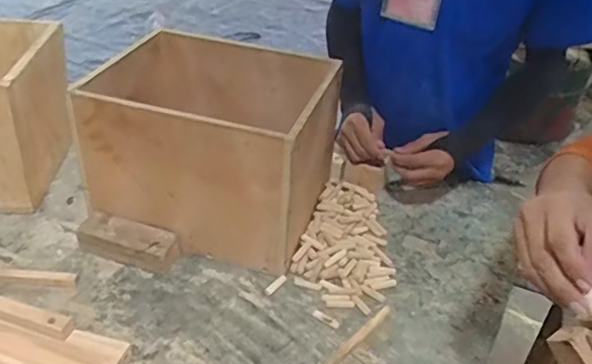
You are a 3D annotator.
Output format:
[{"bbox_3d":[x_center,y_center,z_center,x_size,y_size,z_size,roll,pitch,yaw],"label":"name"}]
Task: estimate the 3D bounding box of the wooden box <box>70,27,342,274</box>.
[{"bbox_3d":[-0.136,-0.068,0.890,0.360,0.233,0.287,13,37,12],"label":"wooden box"}]

